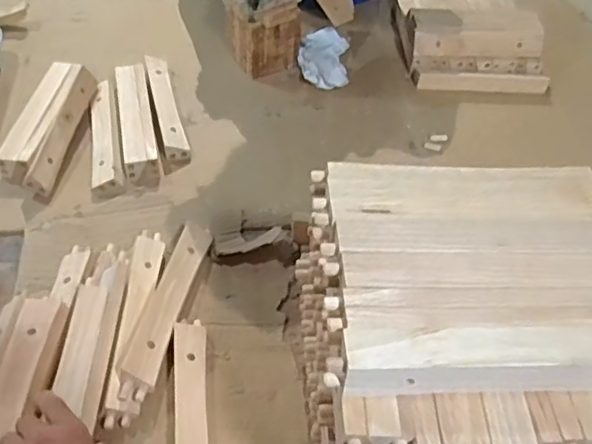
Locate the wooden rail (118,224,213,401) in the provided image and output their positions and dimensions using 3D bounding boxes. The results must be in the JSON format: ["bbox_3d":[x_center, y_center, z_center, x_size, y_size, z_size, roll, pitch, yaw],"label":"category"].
[{"bbox_3d":[-0.164,0.104,0.768,0.042,0.025,0.260,30,41,-13],"label":"wooden rail"}]

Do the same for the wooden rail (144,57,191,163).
[{"bbox_3d":[-0.226,-0.204,1.049,0.041,0.029,0.259,-11,51,-13],"label":"wooden rail"}]

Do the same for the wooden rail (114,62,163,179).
[{"bbox_3d":[-0.266,-0.172,1.001,0.053,0.035,0.267,-10,51,-12],"label":"wooden rail"}]

